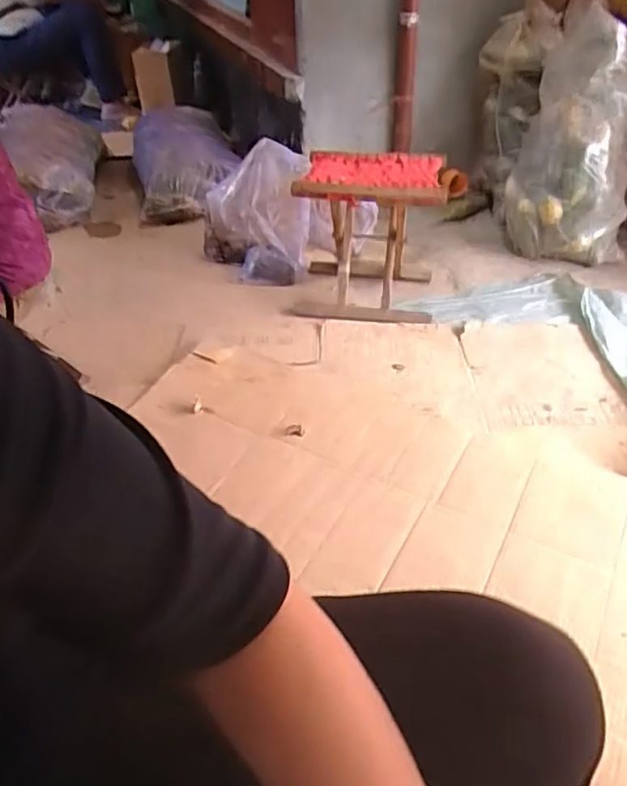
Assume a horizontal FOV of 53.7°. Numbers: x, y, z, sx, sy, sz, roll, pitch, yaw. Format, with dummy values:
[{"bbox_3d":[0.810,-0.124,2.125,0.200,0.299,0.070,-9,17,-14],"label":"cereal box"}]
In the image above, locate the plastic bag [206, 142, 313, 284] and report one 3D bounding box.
[{"bbox_3d":[-0.152,-0.481,1.660,0.280,0.245,0.350,-4,37,-5],"label":"plastic bag"}]

